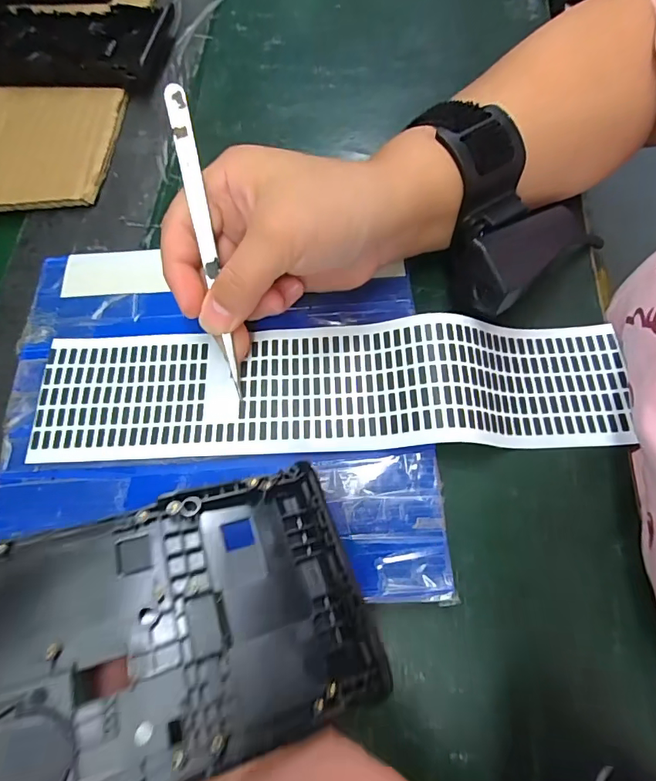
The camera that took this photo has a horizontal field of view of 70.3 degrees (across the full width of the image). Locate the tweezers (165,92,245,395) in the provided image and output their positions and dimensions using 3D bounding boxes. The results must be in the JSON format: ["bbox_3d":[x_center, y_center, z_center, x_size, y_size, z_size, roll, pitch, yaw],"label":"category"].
[{"bbox_3d":[-0.054,-0.061,0.208,0.009,0.004,0.132,-8,105,-1],"label":"tweezers"}]

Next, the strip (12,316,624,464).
[{"bbox_3d":[0.004,-0.003,0.226,0.285,0.019,0.065,-2,68,-1],"label":"strip"}]

